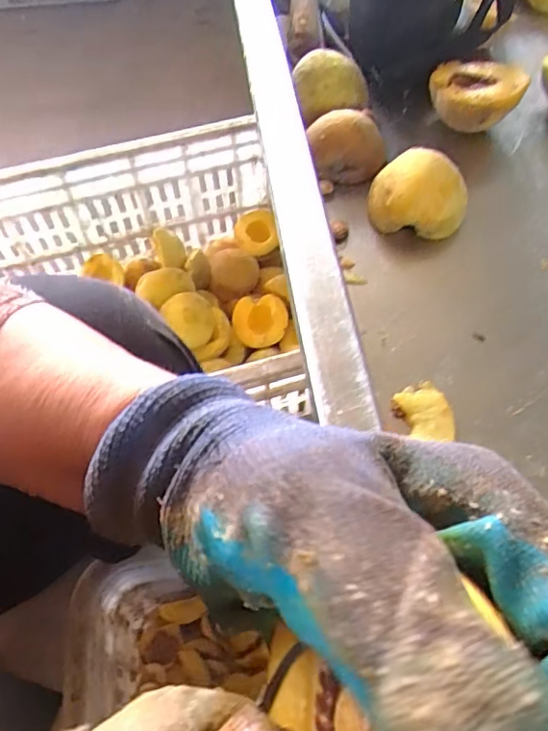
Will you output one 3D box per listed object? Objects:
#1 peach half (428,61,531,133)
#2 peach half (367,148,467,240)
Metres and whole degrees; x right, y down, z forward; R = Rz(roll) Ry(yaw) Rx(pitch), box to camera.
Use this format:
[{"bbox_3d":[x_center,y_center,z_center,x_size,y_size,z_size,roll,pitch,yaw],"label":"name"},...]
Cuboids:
[{"bbox_3d":[0.151,-0.202,0.422,0.068,0.040,0.073,15,58,12],"label":"peach half"},{"bbox_3d":[0.095,-0.113,0.367,0.063,0.038,0.049,9,57,8],"label":"peach half"}]

